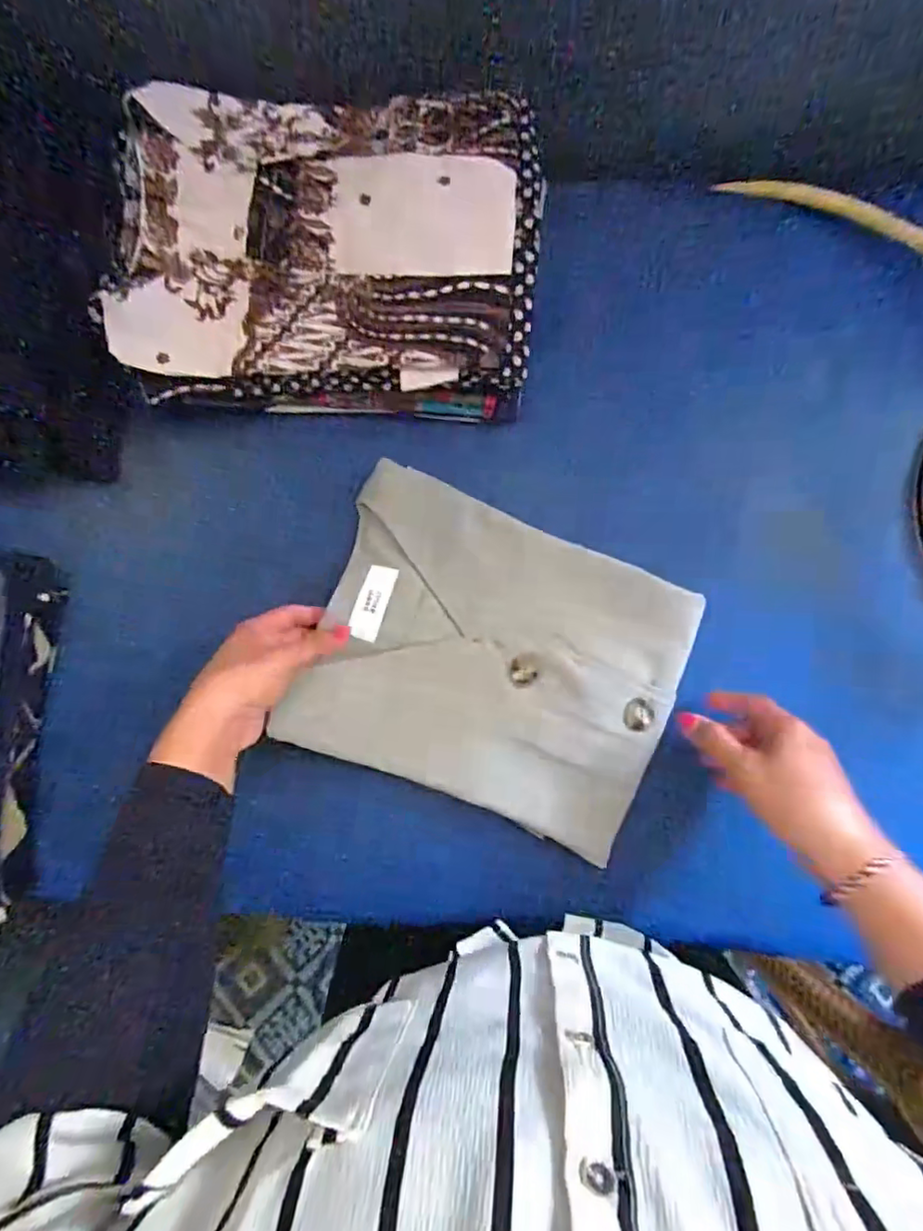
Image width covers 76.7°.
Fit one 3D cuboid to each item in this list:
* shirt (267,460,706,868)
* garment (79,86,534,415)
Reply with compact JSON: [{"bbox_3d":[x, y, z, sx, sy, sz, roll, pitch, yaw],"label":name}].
[{"bbox_3d":[0.025,0.034,0.456,0.281,0.048,0.221,22,84,5],"label":"shirt"},{"bbox_3d":[-0.109,-0.289,0.474,0.334,0.077,0.243,4,83,3],"label":"garment"}]

